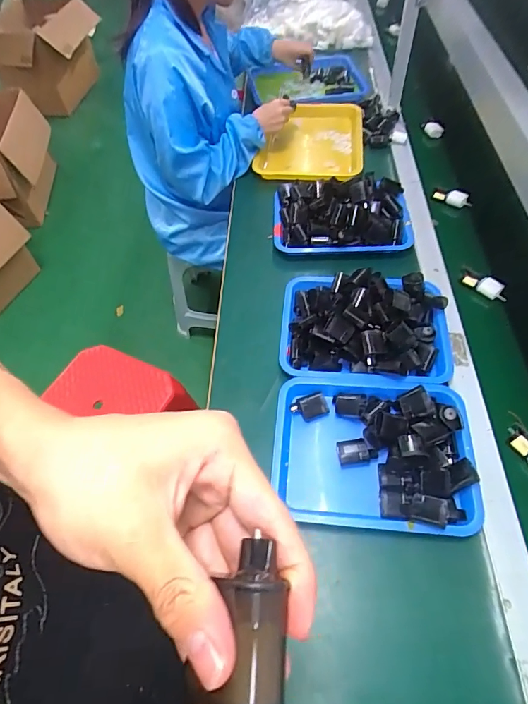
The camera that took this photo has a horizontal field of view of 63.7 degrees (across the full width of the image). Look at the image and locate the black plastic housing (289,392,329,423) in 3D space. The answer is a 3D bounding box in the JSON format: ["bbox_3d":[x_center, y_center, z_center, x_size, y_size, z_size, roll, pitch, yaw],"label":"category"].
[{"bbox_3d":[0.074,0.088,0.678,0.056,0.020,0.034,-17,56,-8],"label":"black plastic housing"}]

